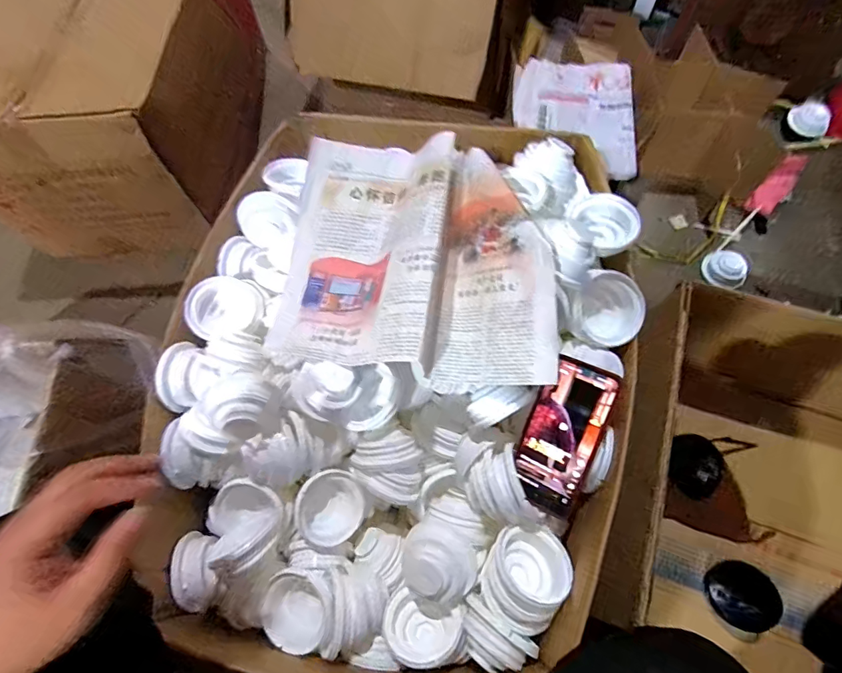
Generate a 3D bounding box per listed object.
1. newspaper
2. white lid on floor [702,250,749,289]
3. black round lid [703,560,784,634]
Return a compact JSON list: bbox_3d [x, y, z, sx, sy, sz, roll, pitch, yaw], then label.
[{"bbox_3d":[-0.005,-0.090,0.519,0.312,0.095,0.266,10,68,5],"label":"newspaper"},{"bbox_3d":[0.606,-0.135,0.920,0.079,0.021,0.089,27,71,11],"label":"white lid on floor"},{"bbox_3d":[0.473,0.381,0.682,0.093,0.008,0.086,-16,54,23],"label":"black round lid"}]

